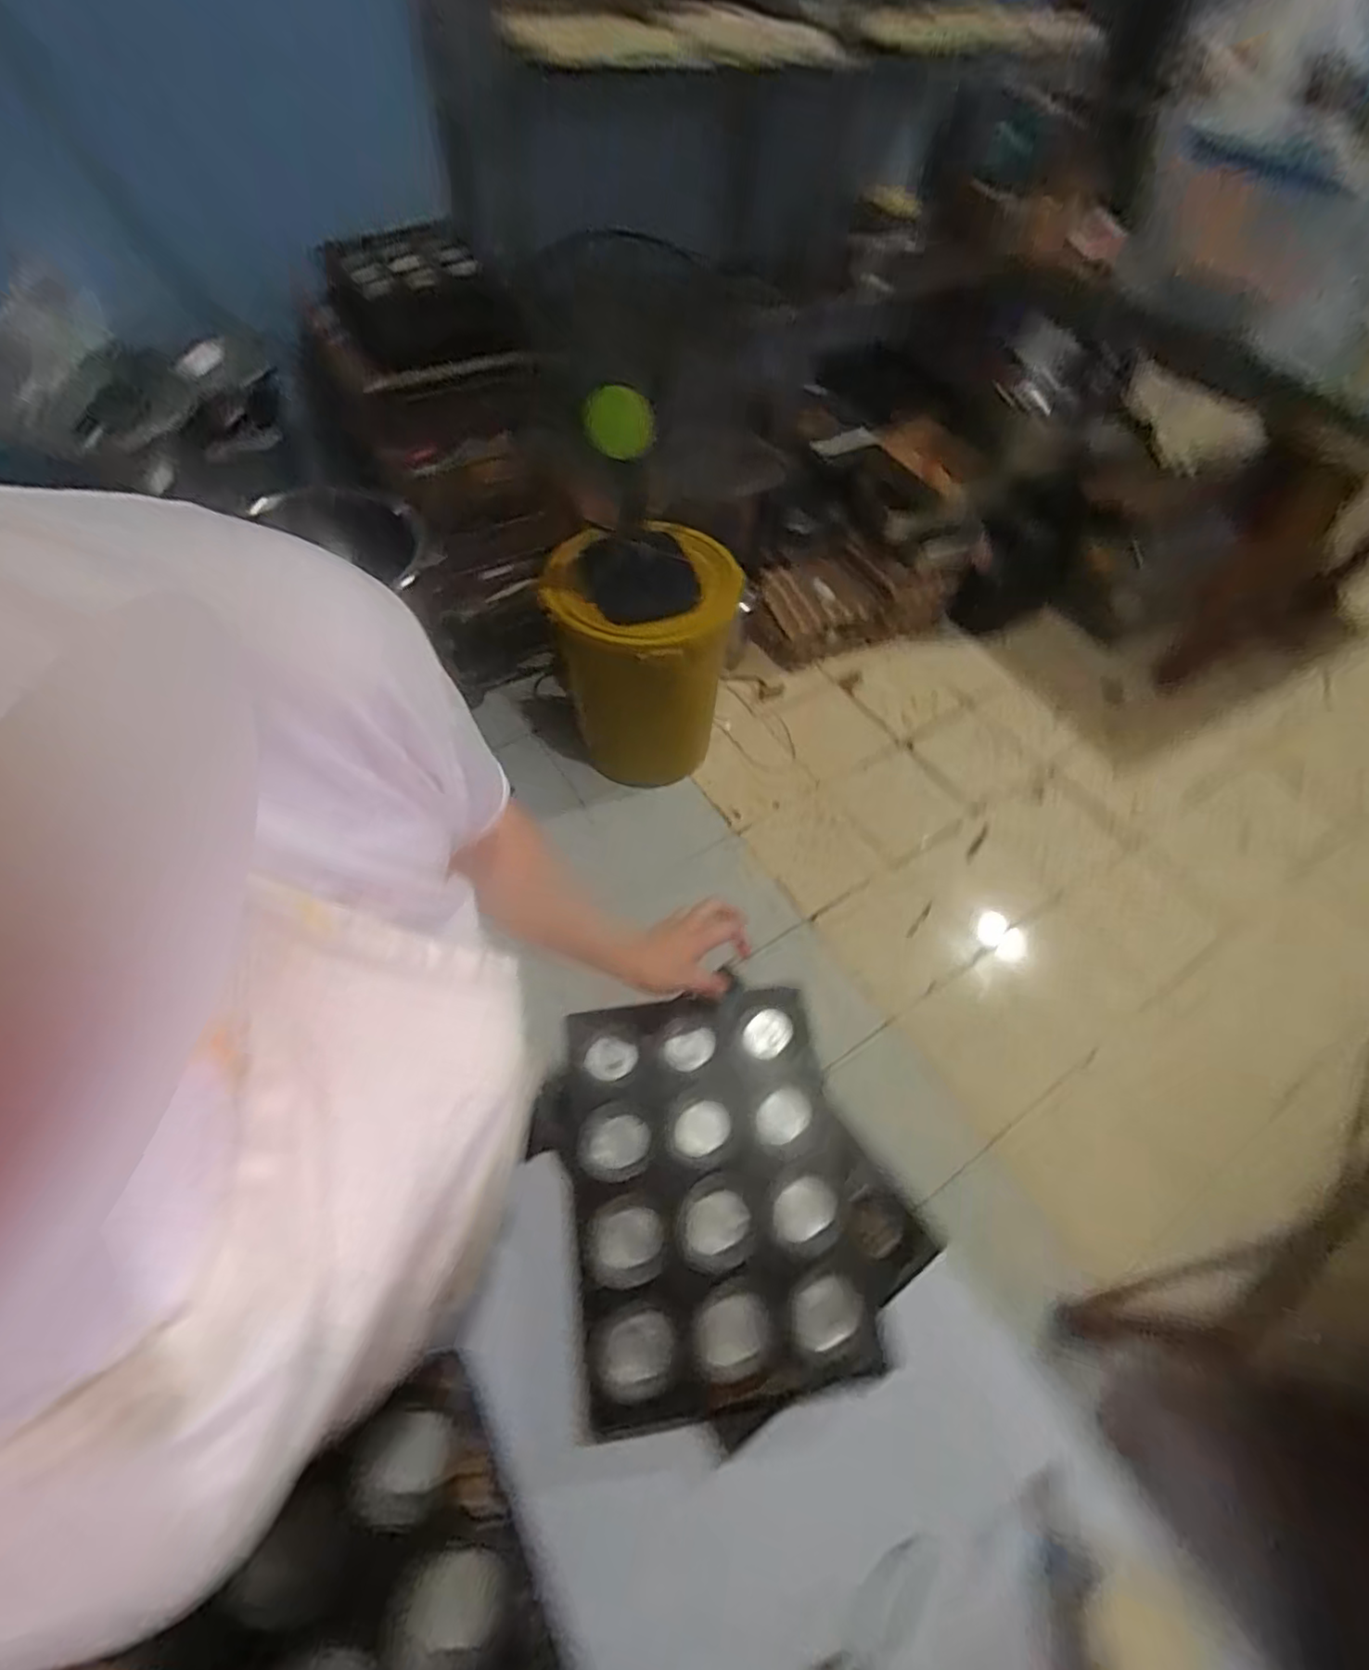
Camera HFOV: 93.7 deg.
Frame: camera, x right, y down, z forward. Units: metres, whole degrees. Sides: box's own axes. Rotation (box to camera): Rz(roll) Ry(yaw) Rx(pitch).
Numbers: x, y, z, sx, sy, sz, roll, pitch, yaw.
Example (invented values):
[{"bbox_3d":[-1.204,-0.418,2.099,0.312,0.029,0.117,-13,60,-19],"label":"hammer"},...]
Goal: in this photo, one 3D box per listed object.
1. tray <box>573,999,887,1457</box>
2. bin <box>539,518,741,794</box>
[{"bbox_3d":[0.022,0.330,0.620,0.265,0.028,0.340,-8,58,-7],"label":"tray"},{"bbox_3d":[-0.110,-0.440,1.692,0.447,0.640,0.376,3,57,0],"label":"bin"}]

